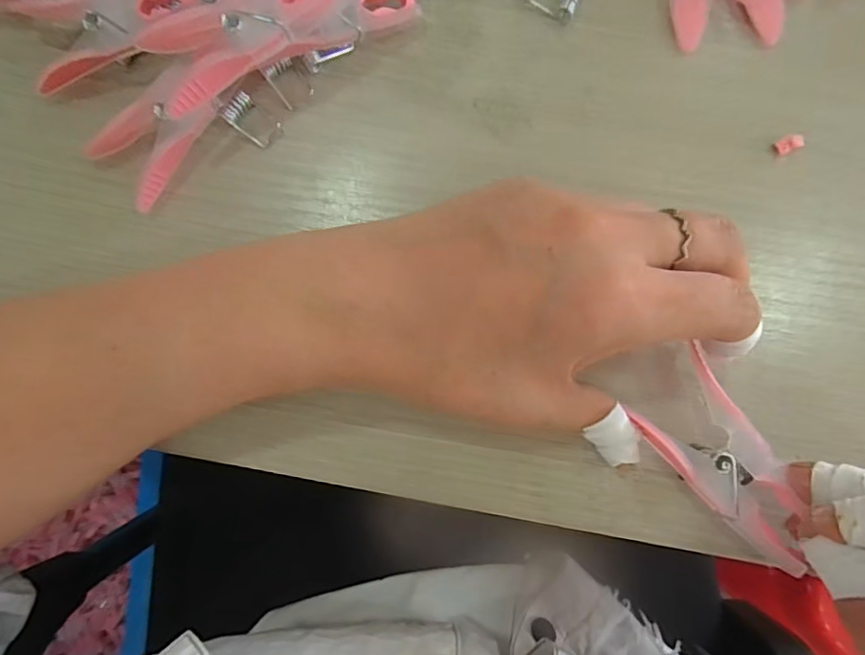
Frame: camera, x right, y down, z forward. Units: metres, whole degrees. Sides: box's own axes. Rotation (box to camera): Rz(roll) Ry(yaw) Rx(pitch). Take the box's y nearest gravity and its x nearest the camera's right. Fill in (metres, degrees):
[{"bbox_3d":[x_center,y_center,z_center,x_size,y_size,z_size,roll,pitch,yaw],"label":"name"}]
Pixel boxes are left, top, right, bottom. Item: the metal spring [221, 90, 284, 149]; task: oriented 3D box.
[{"bbox_3d":[-0.073,-0.084,0.219,0.023,0.005,0.014,36,87,3],"label":"metal spring"}]

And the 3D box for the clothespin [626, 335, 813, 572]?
[{"bbox_3d":[0.107,0.046,0.186,0.041,0.014,0.071,-36,86,-2],"label":"clothespin"}]

